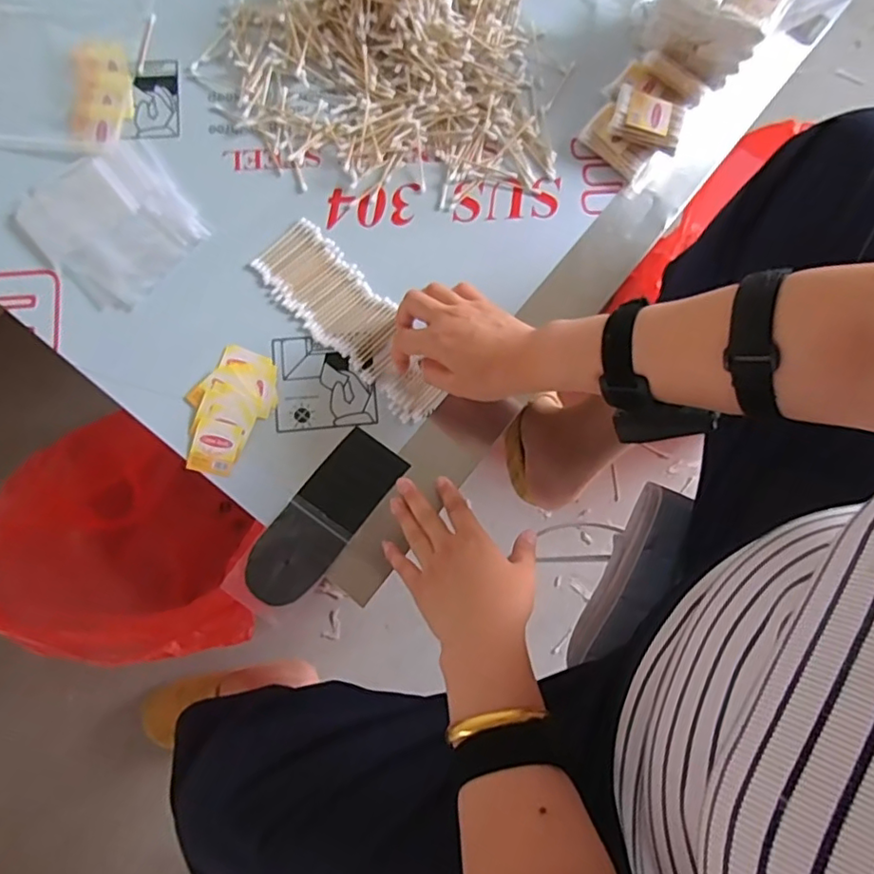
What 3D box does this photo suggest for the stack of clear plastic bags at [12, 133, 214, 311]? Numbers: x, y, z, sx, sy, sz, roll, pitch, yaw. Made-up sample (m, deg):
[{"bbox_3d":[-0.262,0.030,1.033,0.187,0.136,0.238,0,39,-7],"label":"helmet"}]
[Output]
[{"bbox_3d":[-0.304,-0.203,0.551,0.131,0.013,0.144,-41,83,-11],"label":"stack of clear plastic bags"}]

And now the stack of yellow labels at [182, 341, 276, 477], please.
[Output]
[{"bbox_3d":[-0.189,-0.025,0.526,0.066,0.004,0.114,29,78,3],"label":"stack of yellow labels"}]

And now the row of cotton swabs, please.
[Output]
[{"bbox_3d":[-0.081,-0.109,0.557,0.075,0.005,0.222,-38,83,-9],"label":"row of cotton swabs"}]

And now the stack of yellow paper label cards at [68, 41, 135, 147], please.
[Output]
[{"bbox_3d":[-0.331,-0.339,0.579,0.055,0.007,0.121,-7,78,-5],"label":"stack of yellow paper label cards"}]

